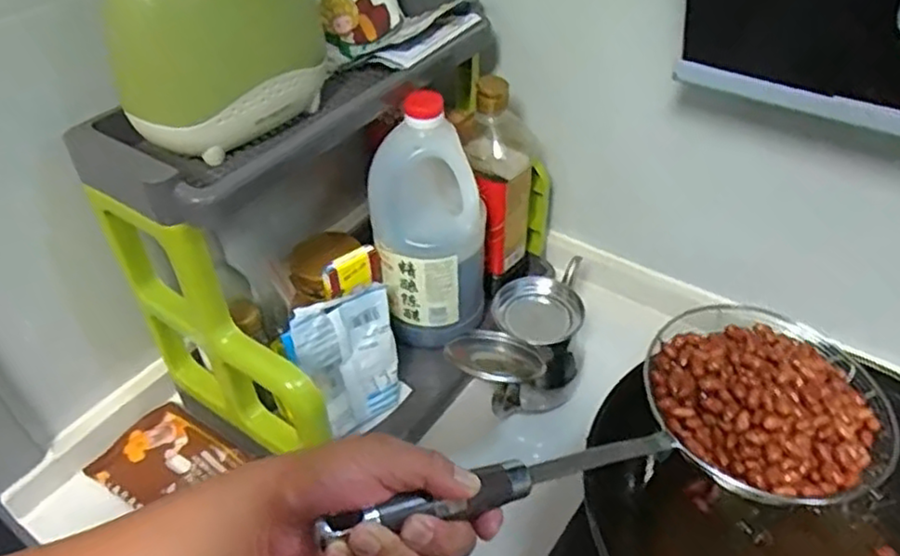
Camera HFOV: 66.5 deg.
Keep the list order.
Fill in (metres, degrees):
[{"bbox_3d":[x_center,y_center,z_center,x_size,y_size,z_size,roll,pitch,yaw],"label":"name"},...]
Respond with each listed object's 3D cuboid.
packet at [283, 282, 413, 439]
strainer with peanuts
[{"bbox_3d":[-0.100,0.086,0.685,0.111,0.143,0.012,-25,23,-31],"label":"packet"},{"bbox_3d":[0.128,0.103,0.444,0.416,0.041,0.165,-11,42,-30],"label":"strainer with peanuts"}]

